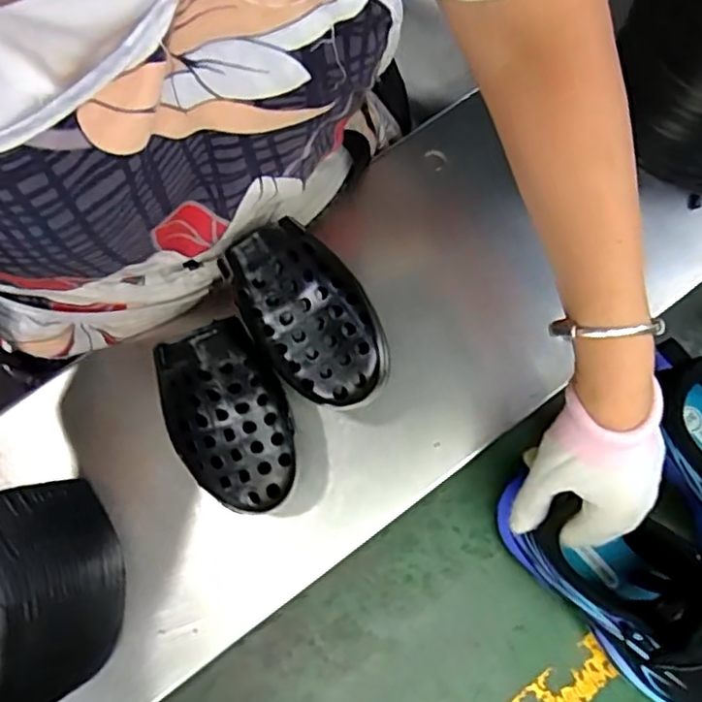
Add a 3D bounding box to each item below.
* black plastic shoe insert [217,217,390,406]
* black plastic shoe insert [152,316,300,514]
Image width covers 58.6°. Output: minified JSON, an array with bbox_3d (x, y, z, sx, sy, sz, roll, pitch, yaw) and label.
[{"bbox_3d":[-0.026,-0.025,0.389,0.074,0.048,0.120,-38,80,-6],"label":"black plastic shoe insert"},{"bbox_3d":[-0.084,0.046,0.405,0.079,0.040,0.123,-15,97,8],"label":"black plastic shoe insert"}]

